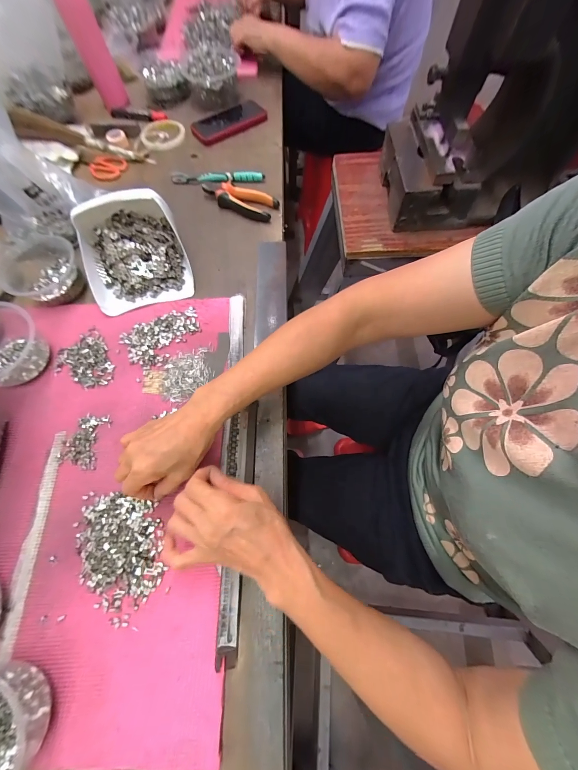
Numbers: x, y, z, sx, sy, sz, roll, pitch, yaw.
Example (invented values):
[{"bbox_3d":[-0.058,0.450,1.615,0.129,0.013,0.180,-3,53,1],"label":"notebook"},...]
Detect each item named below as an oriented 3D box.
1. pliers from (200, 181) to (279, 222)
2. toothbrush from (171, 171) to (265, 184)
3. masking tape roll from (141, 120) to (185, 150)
[{"bbox_3d":[-0.096,-0.349,0.540,0.152,0.021,0.055,26,70,11],"label":"pliers"},{"bbox_3d":[-0.143,-0.412,0.573,0.185,0.019,0.021,3,68,2],"label":"toothbrush"},{"bbox_3d":[-0.283,-0.559,0.646,0.094,0.012,0.100,-1,67,2],"label":"masking tape roll"}]

